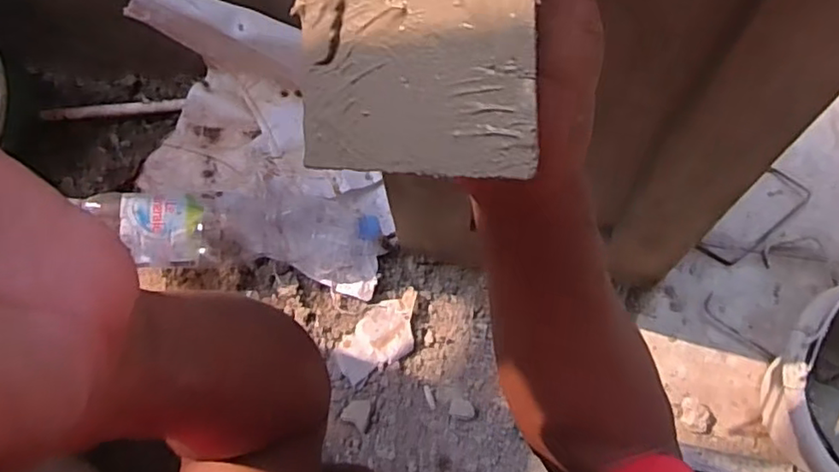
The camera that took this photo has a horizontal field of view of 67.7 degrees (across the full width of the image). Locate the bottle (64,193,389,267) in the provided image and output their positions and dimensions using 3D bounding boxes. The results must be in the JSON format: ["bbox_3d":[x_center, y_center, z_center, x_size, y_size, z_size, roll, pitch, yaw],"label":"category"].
[{"bbox_3d":[-0.219,-0.011,0.761,0.316,0.096,0.082,1,62,-34],"label":"bottle"}]

